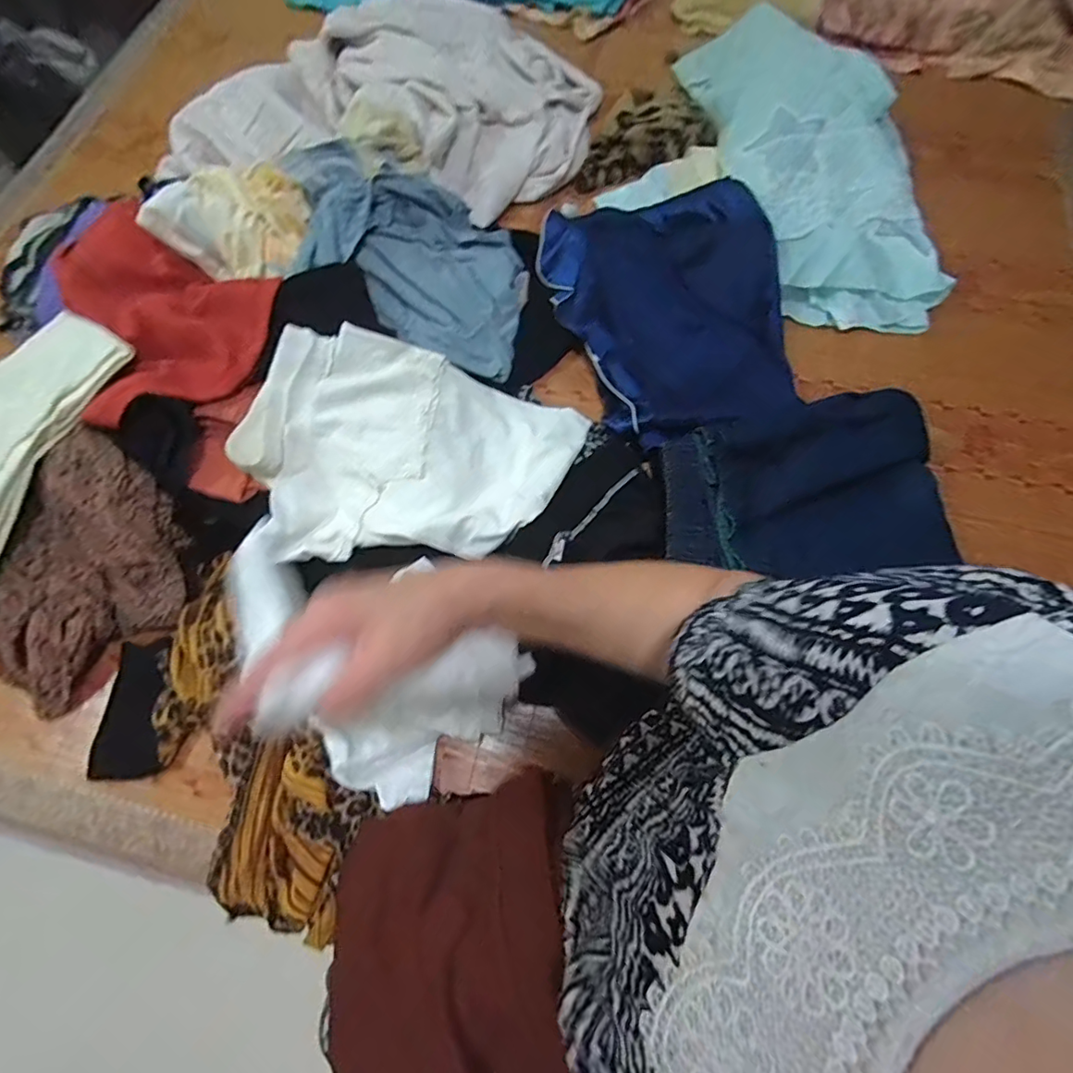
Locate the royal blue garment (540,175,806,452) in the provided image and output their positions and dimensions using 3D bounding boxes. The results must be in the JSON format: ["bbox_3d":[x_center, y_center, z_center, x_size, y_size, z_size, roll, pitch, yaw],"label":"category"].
[{"bbox_3d":[0.200,-0.320,0.752,0.328,0.054,0.416,-12,70,-4],"label":"royal blue garment"}]

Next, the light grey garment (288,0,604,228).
[{"bbox_3d":[-0.119,-0.737,0.882,0.457,0.139,0.412,-26,71,-9],"label":"light grey garment"}]

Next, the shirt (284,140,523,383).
[{"bbox_3d":[-0.168,-0.366,0.701,0.297,0.128,0.246,9,70,4],"label":"shirt"}]

